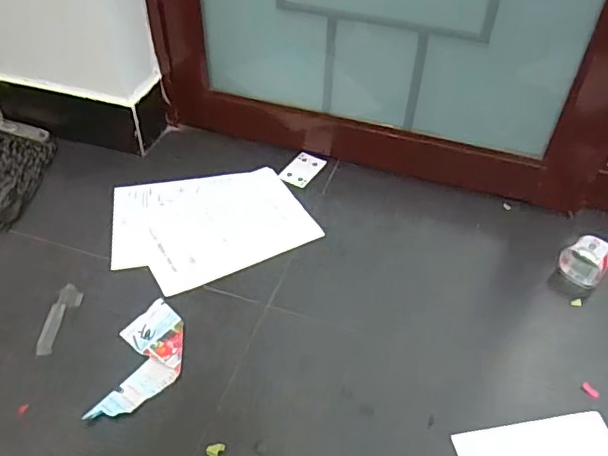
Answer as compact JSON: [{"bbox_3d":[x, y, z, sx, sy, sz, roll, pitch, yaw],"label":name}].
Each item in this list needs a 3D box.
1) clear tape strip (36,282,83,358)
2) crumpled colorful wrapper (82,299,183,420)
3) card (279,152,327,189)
[{"bbox_3d":[-0.365,0.134,0.832,0.037,0.004,0.122,7,46,4],"label":"clear tape strip"},{"bbox_3d":[-0.220,0.181,0.785,0.094,0.008,0.182,5,46,2],"label":"crumpled colorful wrapper"},{"bbox_3d":[-0.003,-0.113,1.091,0.061,0.006,0.100,22,49,18],"label":"card"}]

